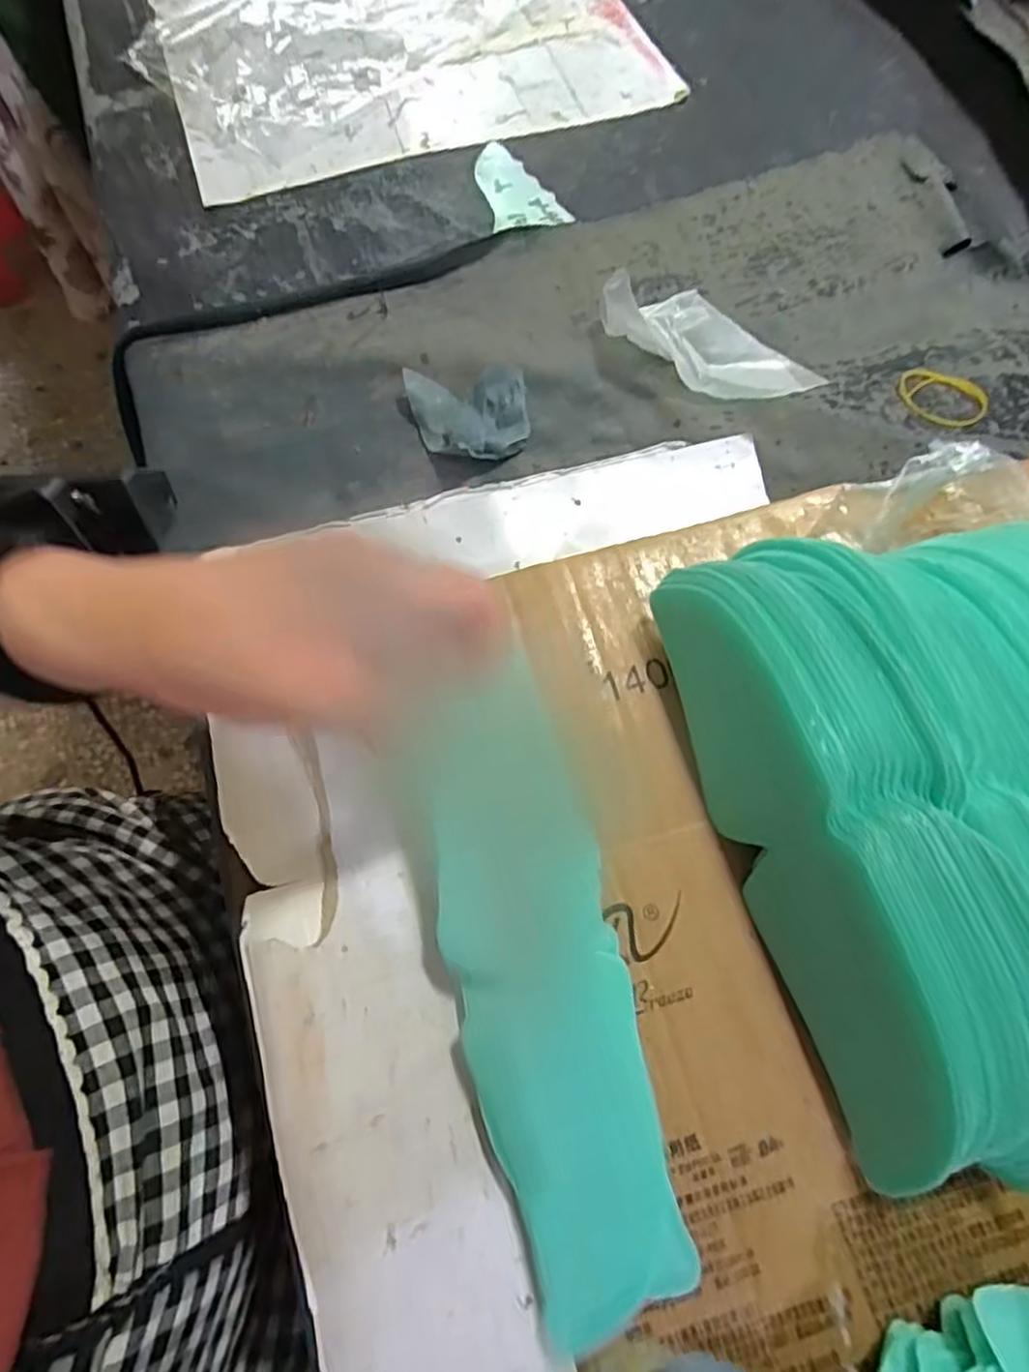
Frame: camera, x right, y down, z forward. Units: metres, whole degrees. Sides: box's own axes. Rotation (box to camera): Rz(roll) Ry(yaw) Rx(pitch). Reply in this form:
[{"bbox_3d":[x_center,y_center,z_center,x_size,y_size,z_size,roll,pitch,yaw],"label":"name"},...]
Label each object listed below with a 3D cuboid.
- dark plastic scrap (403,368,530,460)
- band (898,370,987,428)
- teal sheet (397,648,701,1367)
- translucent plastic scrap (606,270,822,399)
[{"bbox_3d":[-0.024,-0.147,0.361,0.062,0.022,0.063,-8,71,-3],"label":"dark plastic scrap"},{"bbox_3d":[0.238,-0.159,0.377,0.047,0.004,0.035,21,72,7],"label":"band"},{"bbox_3d":[0.009,0.112,0.271,0.067,0.020,0.237,-12,75,-5],"label":"teal sheet"},{"bbox_3d":[0.112,-0.199,0.378,0.118,0.030,0.052,37,74,12],"label":"translucent plastic scrap"}]

